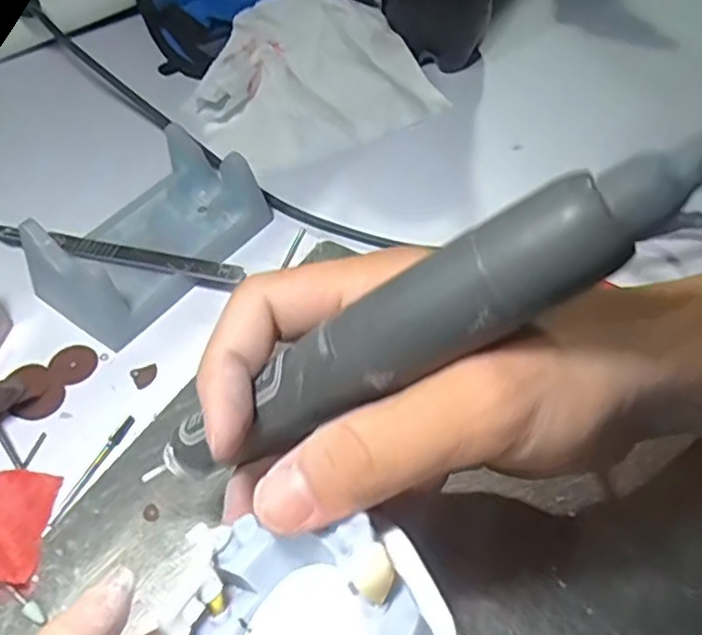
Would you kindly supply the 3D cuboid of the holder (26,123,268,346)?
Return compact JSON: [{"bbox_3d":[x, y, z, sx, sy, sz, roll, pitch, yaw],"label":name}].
[{"bbox_3d":[-0.094,-0.046,0.323,0.066,0.038,0.112,27,57,21],"label":"holder"}]

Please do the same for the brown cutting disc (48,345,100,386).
[{"bbox_3d":[-0.123,0.020,0.297,0.020,0.004,0.020,1,52,-1],"label":"brown cutting disc"}]

